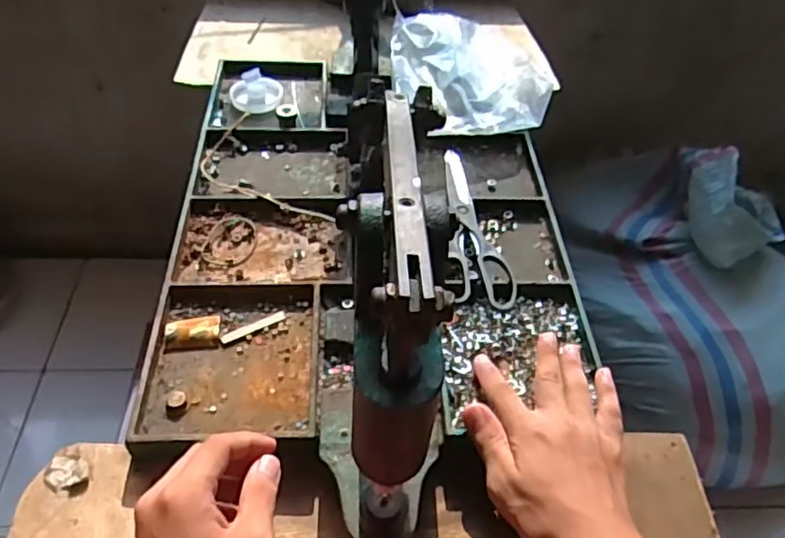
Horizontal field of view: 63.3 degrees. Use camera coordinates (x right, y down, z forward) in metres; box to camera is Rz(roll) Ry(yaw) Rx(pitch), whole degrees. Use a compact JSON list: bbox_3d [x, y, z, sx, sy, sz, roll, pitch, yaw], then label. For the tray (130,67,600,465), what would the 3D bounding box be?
[{"bbox_3d":[-0.022,-0.066,0.628,0.356,0.029,0.508,1,48,-5],"label":"tray"}]

